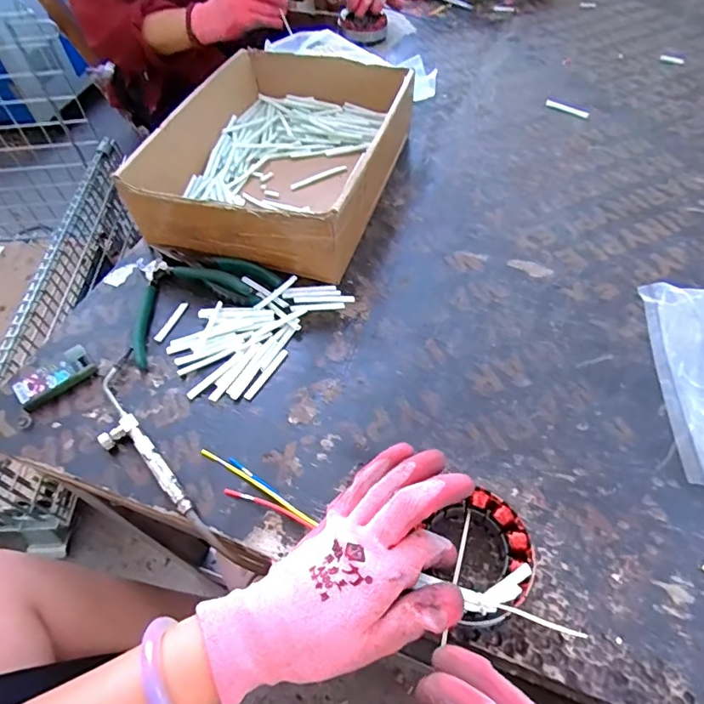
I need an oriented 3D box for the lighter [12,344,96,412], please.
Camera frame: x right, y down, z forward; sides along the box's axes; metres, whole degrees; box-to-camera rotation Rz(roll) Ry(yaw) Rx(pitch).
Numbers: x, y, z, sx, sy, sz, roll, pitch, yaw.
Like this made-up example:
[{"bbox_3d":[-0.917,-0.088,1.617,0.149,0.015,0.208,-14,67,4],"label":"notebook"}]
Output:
[{"bbox_3d":[-0.271,0.024,0.441,0.066,0.013,0.032,-37,60,-22],"label":"lighter"}]

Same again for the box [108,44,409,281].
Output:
[{"bbox_3d":[-0.073,-0.239,0.576,0.234,0.094,0.340,14,55,13],"label":"box"}]

